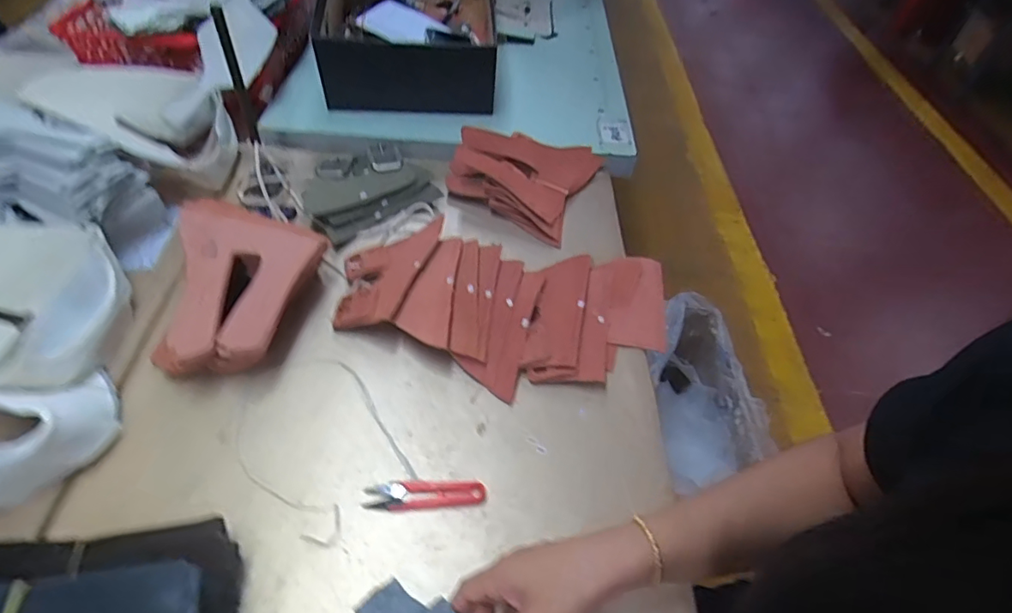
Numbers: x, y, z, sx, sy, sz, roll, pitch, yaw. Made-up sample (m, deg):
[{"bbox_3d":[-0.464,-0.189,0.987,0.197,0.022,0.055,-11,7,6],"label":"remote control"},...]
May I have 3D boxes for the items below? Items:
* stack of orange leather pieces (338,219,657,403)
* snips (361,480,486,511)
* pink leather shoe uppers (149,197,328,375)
[{"bbox_3d":[-0.001,-0.010,0.594,0.362,0.044,0.215,9,50,3],"label":"stack of orange leather pieces"},{"bbox_3d":[-0.071,0.165,0.472,0.103,0.010,0.025,1,50,-3],"label":"snips"},{"bbox_3d":[-0.294,-0.021,0.561,0.163,0.070,0.191,14,50,7],"label":"pink leather shoe uppers"}]

